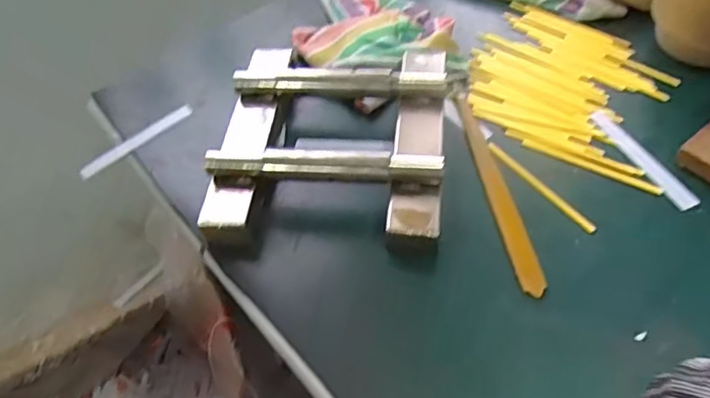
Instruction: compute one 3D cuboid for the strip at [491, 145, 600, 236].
[{"bbox_3d":[0.143,-0.012,0.437,0.009,0.004,0.108,-30,55,-17],"label":"strip"}]

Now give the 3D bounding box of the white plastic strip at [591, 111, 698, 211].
[{"bbox_3d":[0.227,-0.034,0.447,0.018,0.004,0.109,-22,53,-12],"label":"white plastic strip"}]

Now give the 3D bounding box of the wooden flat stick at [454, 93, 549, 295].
[{"bbox_3d":[0.108,-0.014,0.443,0.017,0.004,0.200,-10,52,-2],"label":"wooden flat stick"}]

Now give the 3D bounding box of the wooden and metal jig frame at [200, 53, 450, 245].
[{"bbox_3d":[-0.016,-0.053,0.462,0.186,0.047,0.200,2,52,8],"label":"wooden and metal jig frame"}]

